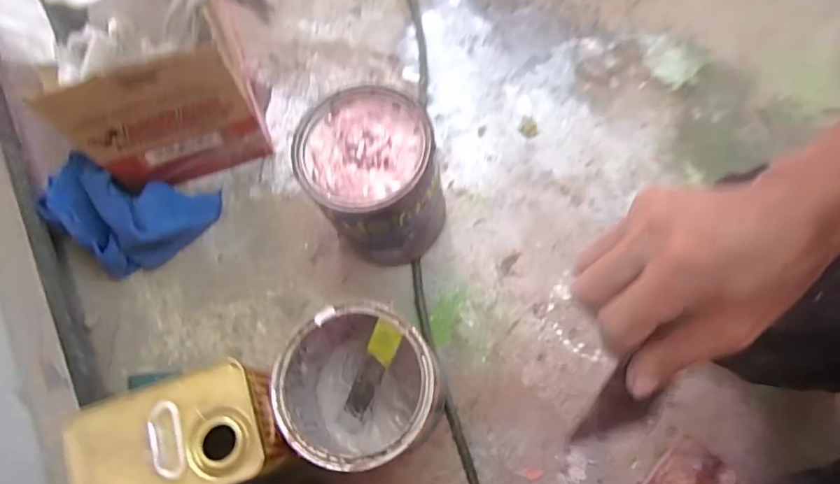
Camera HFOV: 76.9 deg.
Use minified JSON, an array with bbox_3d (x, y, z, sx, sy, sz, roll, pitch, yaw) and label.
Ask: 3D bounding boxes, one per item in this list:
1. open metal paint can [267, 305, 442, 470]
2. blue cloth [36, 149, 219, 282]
[{"bbox_3d":[-0.059,0.171,0.617,0.171,0.203,0.154,1,71,1],"label":"open metal paint can"},{"bbox_3d":[-0.409,-0.030,0.747,0.194,0.100,0.143,7,71,3],"label":"blue cloth"}]

